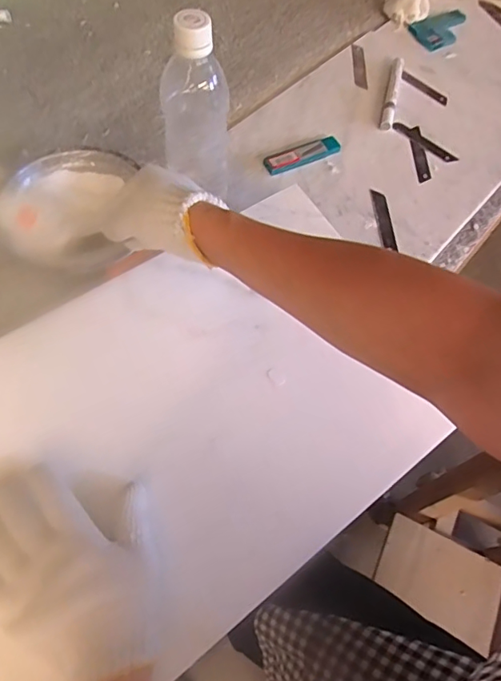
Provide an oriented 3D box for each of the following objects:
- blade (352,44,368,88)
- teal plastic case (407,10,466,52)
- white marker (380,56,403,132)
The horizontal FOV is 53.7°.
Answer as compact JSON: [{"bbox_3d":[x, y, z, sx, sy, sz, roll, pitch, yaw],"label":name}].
[{"bbox_3d":[0.158,-0.393,0.714,0.017,0.005,0.095,-2,65,7],"label":"blade"},{"bbox_3d":[0.296,-0.480,0.764,0.102,0.012,0.067,-26,68,-15],"label":"teal plastic case"},{"bbox_3d":[0.193,-0.338,0.676,0.015,0.010,0.146,16,64,4],"label":"white marker"}]

